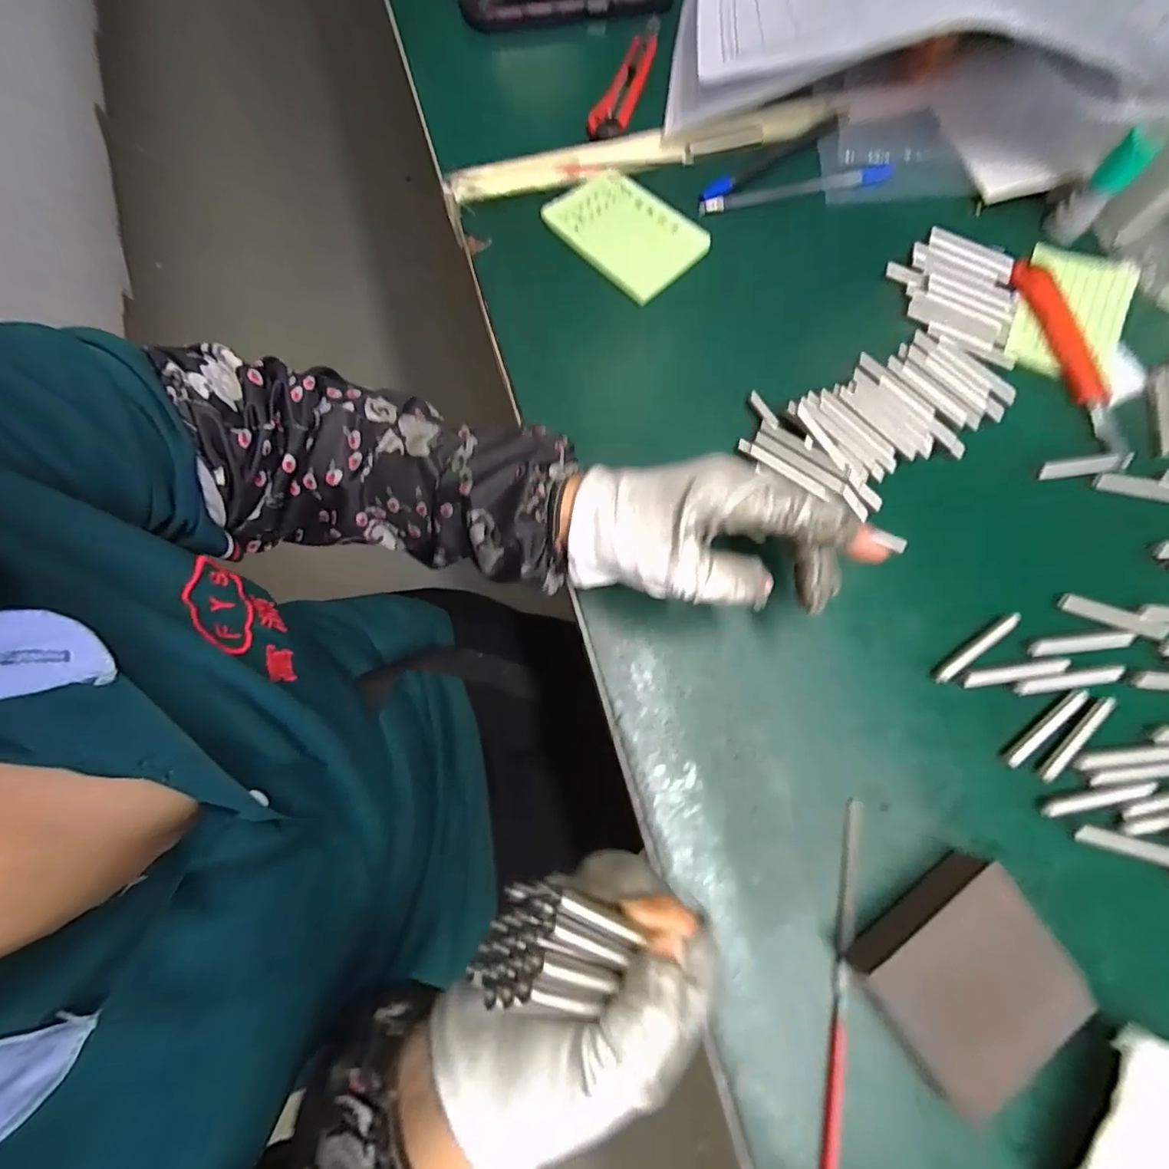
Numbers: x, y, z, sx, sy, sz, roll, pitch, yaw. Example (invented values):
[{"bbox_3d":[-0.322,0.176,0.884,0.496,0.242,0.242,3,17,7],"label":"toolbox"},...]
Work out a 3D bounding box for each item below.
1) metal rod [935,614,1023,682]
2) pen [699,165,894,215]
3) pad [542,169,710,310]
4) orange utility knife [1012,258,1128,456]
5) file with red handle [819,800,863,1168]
[{"bbox_3d":[0.215,0.034,0.296,0.060,0.004,0.008,-35,78,-10],"label":"metal rod"},{"bbox_3d":[0.150,-0.278,0.379,0.143,0.008,0.011,-14,75,-5],"label":"pen"},{"bbox_3d":[0.028,-0.242,0.370,0.067,0.011,0.100,-42,79,-12],"label":"pad"},{"bbox_3d":[0.315,-0.147,0.346,0.028,0.007,0.140,-12,75,-5],"label":"orange utility knife"},{"bbox_3d":[0.121,0.184,0.251,0.008,0.008,0.157,12,74,2],"label":"file with red handle"}]

